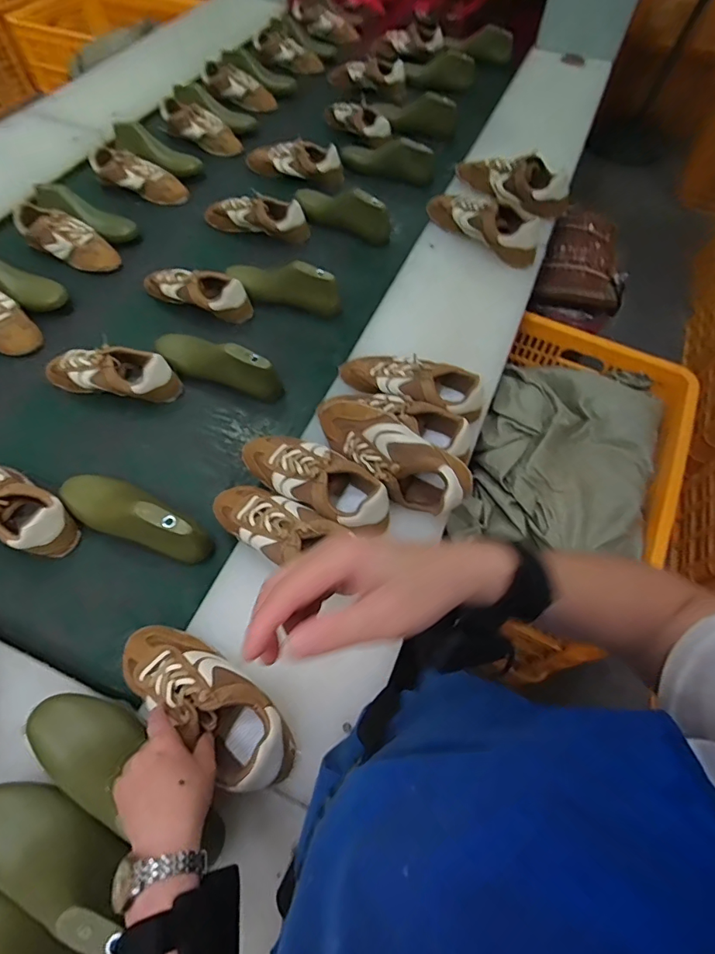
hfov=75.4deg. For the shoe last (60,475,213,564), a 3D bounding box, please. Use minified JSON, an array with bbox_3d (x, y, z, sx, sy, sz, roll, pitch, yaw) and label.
[{"bbox_3d":[-0.306,0.049,0.631,0.231,0.086,0.069,19,63,8],"label":"shoe last"}]

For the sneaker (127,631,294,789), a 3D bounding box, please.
[{"bbox_3d":[-0.163,0.233,0.486,0.221,0.068,0.084,30,64,21],"label":"sneaker"}]

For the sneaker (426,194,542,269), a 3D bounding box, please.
[{"bbox_3d":[0.242,-0.500,0.893,0.084,0.073,0.257,-41,71,-21],"label":"sneaker"}]

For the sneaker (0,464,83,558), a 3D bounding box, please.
[{"bbox_3d":[-0.491,0.033,0.642,0.220,0.060,0.084,30,65,13],"label":"sneaker"}]

